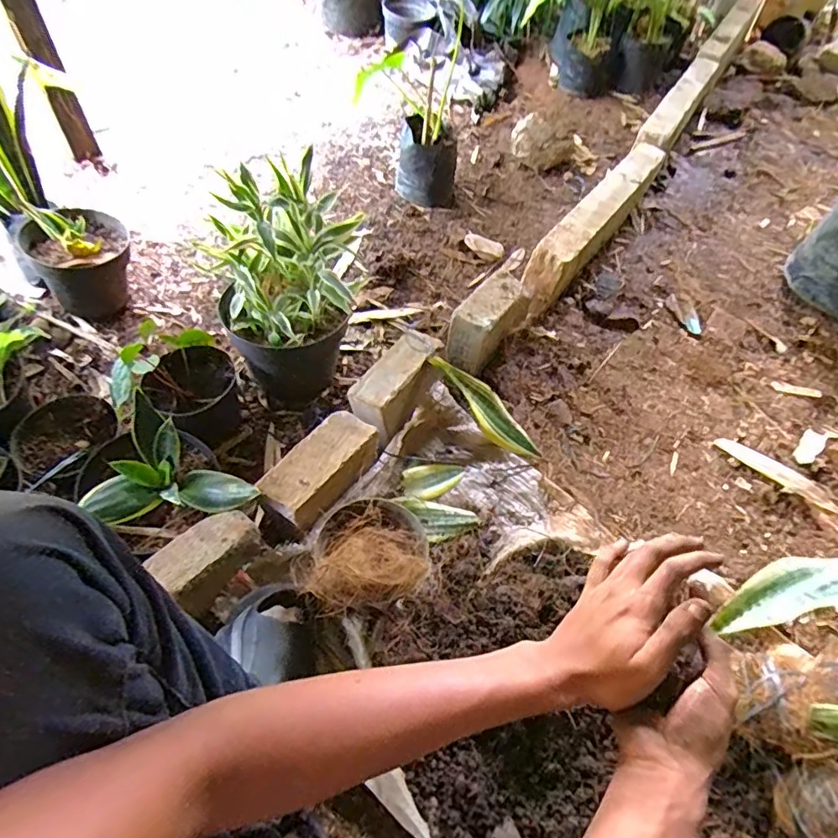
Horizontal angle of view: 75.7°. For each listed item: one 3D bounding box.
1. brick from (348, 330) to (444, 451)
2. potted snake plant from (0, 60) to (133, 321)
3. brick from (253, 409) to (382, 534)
[{"bbox_3d":[-0.039,-0.061,0.910,0.090,0.066,0.191,29,59,16],"label":"brick"},{"bbox_3d":[-0.688,-0.407,0.979,0.194,0.491,0.200,-32,62,-23],"label":"potted snake plant"},{"bbox_3d":[-0.145,0.072,0.797,0.088,0.059,0.178,33,60,19],"label":"brick"}]

